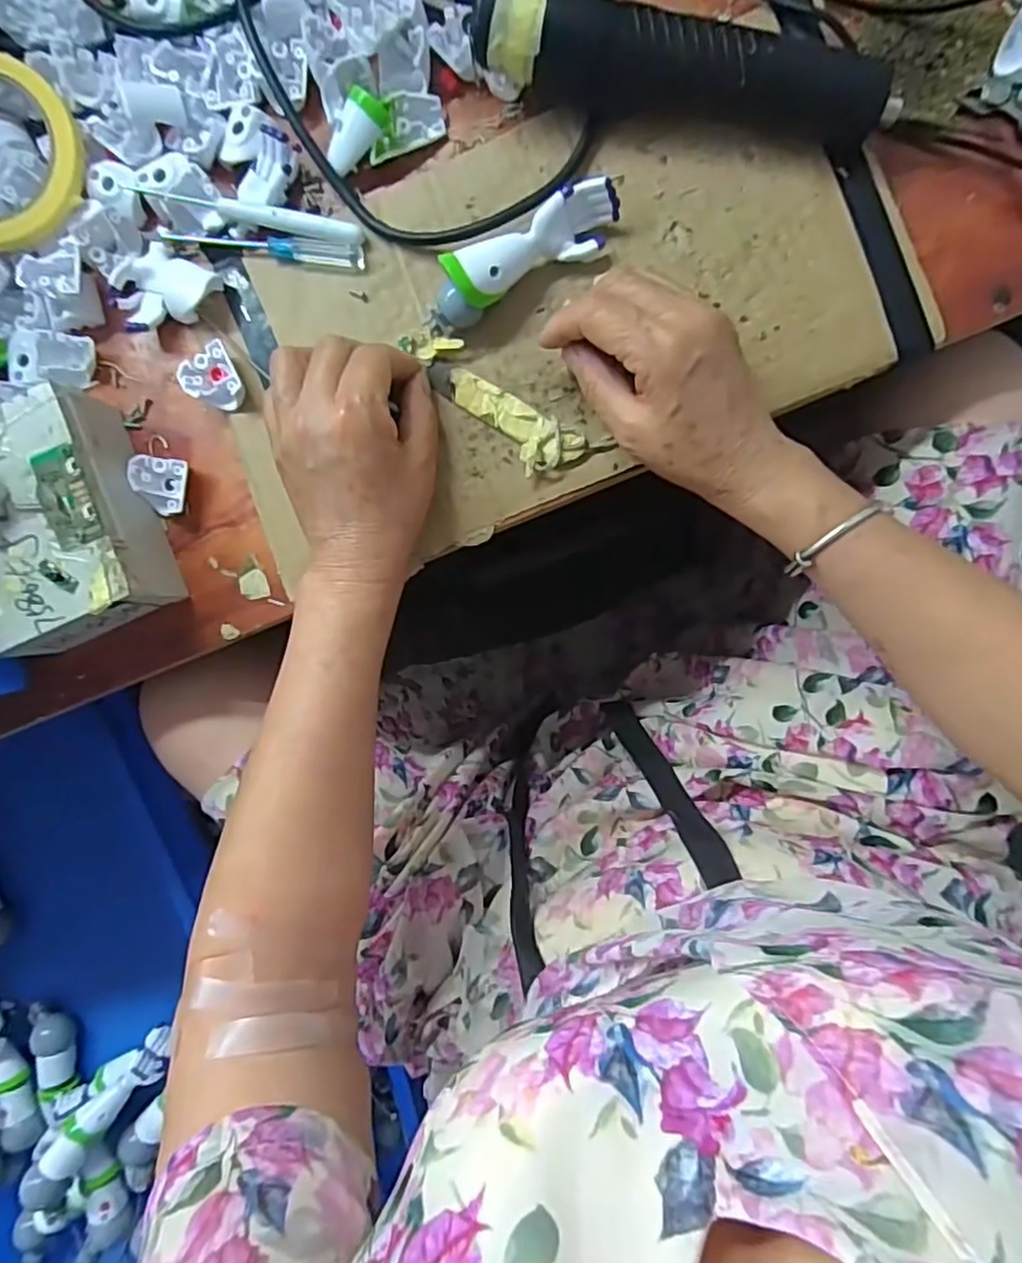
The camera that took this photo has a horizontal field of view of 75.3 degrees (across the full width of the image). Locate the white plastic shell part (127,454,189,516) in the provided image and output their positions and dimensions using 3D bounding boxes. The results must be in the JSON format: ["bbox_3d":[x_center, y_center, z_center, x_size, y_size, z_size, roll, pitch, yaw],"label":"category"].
[{"bbox_3d":[-0.199,-0.083,0.379,0.029,0.019,0.031,7,95,7],"label":"white plastic shell part"}]

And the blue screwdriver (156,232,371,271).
[{"bbox_3d":[-0.139,-0.212,0.364,0.120,0.010,0.011,10,96,6],"label":"blue screwdriver"}]

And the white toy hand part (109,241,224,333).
[{"bbox_3d":[-0.194,-0.189,0.372,0.049,0.016,0.051,1,94,7],"label":"white toy hand part"}]

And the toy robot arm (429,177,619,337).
[{"bbox_3d":[0.004,-0.192,0.339,0.109,0.031,0.027,-28,86,7],"label":"toy robot arm"}]

